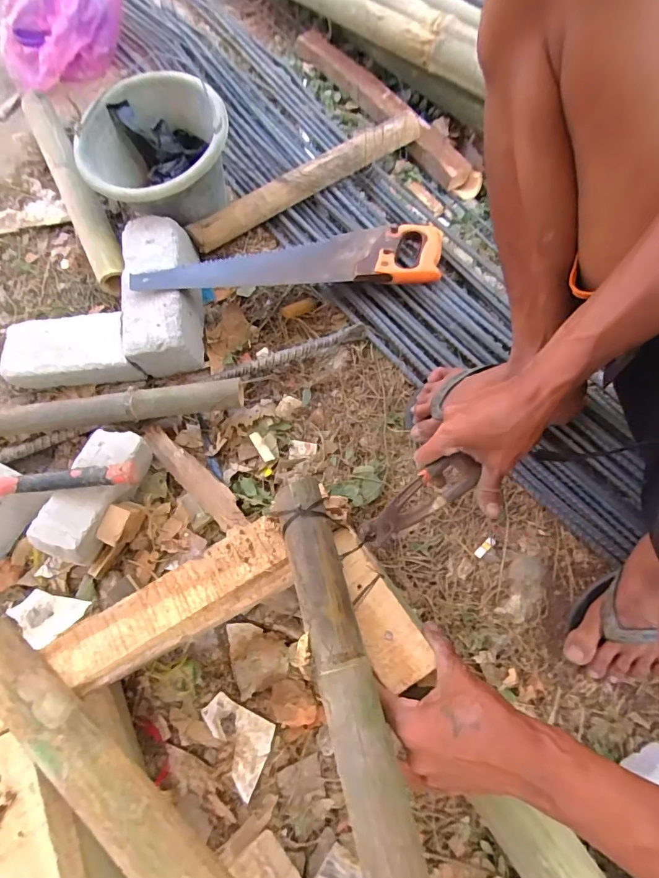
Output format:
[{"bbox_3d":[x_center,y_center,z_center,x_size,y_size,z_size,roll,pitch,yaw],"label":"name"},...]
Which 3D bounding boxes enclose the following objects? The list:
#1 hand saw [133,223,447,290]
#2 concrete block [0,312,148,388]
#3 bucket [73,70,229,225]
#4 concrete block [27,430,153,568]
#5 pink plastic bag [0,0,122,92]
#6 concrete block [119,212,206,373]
[{"bbox_3d":[-0.060,-0.299,0.733,0.505,0.045,0.113,-6,67,0],"label":"hand saw"},{"bbox_3d":[-0.425,-0.148,0.736,0.220,0.065,0.103,-4,67,2],"label":"concrete block"},{"bbox_3d":[-0.295,-0.483,0.795,0.241,0.173,0.238,-1,64,3],"label":"bucket"},{"bbox_3d":[-0.320,0.074,0.607,0.076,0.048,0.183,21,67,13],"label":"concrete block"},{"bbox_3d":[-0.617,-0.952,1.011,0.269,0.182,0.165,-7,64,0],"label":"pink plastic bag"},{"bbox_3d":[-0.279,-0.239,0.762,0.117,0.117,0.261,-9,67,0],"label":"concrete block"}]

